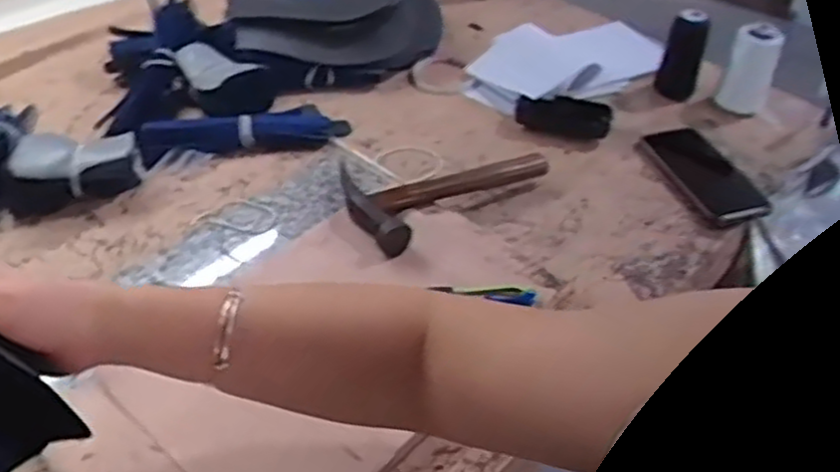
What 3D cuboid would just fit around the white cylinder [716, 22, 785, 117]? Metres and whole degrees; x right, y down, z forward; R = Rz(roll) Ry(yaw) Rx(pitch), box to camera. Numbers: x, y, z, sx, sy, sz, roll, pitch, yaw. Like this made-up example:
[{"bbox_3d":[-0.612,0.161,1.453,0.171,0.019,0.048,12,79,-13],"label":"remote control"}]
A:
[{"bbox_3d":[0.416,-0.216,0.954,0.057,0.100,0.058,18,44,13],"label":"white cylinder"}]

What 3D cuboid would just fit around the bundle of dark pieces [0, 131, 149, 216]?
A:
[{"bbox_3d":[-0.344,-0.068,0.749,0.125,0.057,0.063,-14,44,-18],"label":"bundle of dark pieces"}]

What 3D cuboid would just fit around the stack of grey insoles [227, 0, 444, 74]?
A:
[{"bbox_3d":[-0.093,-0.278,0.963,0.287,0.091,0.158,-12,44,-16],"label":"stack of grey insoles"}]

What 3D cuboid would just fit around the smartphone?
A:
[{"bbox_3d":[0.319,-0.072,0.842,0.090,0.013,0.162,-9,45,-14],"label":"smartphone"}]

